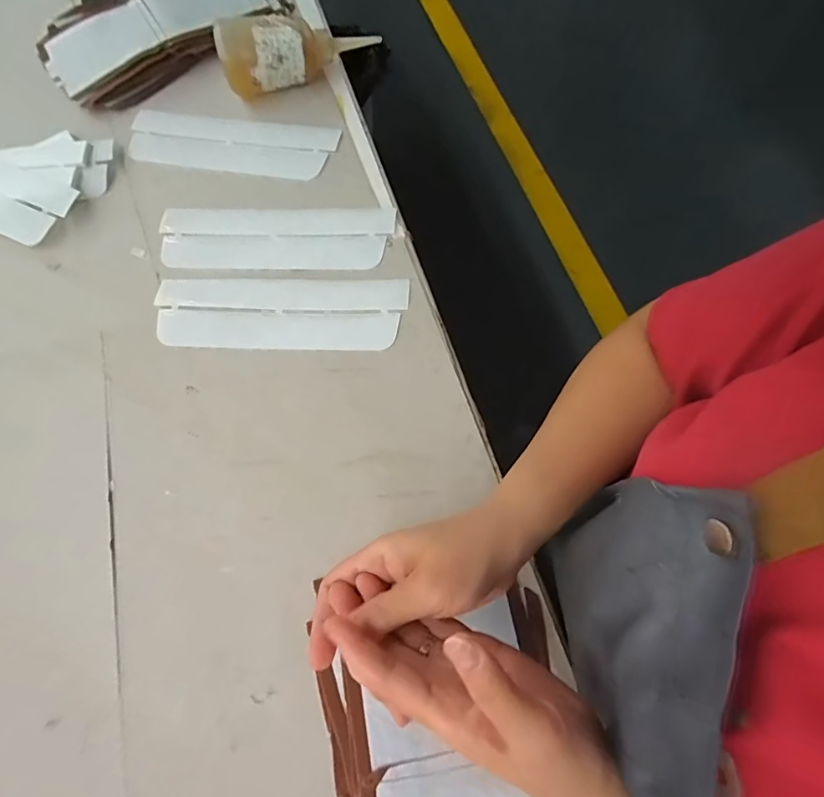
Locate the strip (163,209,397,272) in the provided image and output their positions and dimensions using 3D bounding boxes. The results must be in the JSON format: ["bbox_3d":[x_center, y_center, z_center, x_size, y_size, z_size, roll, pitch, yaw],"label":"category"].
[{"bbox_3d":[-0.130,-0.152,0.445,0.220,0.006,0.067,2,71,5],"label":"strip"}]

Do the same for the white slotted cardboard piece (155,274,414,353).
[{"bbox_3d":[-0.119,-0.079,0.423,0.222,0.009,0.073,3,71,3],"label":"white slotted cardboard piece"}]

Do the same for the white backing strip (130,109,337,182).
[{"bbox_3d":[-0.188,-0.268,0.492,0.217,0.007,0.066,10,77,7],"label":"white backing strip"}]

